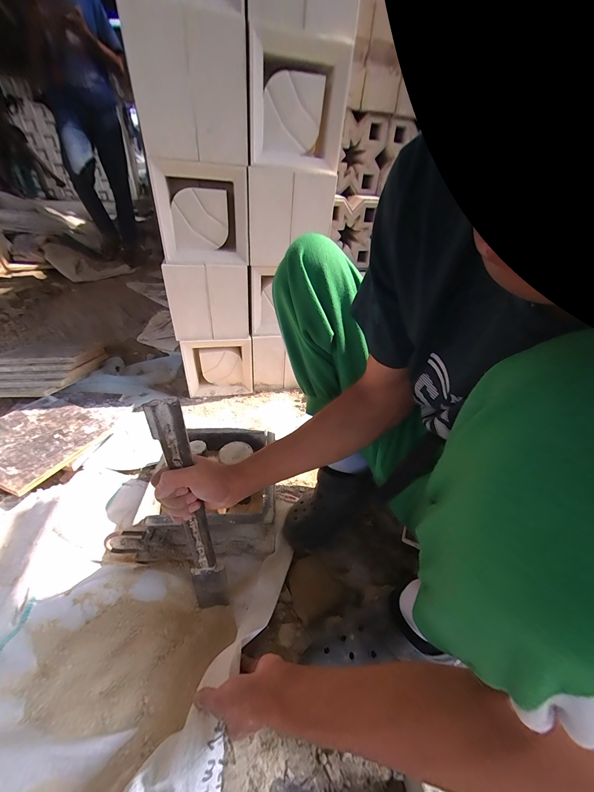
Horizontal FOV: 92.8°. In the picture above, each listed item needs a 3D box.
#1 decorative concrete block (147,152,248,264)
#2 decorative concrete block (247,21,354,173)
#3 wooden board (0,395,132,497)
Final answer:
[{"bbox_3d":[-0.227,-0.437,0.688,0.213,0.198,0.066,-11,38,-18],"label":"decorative concrete block"},{"bbox_3d":[0.001,-0.637,0.621,0.210,0.210,0.050,-9,37,-16],"label":"decorative concrete block"},{"bbox_3d":[-0.624,0.083,0.719,0.246,0.019,0.323,19,32,8],"label":"wooden board"}]

